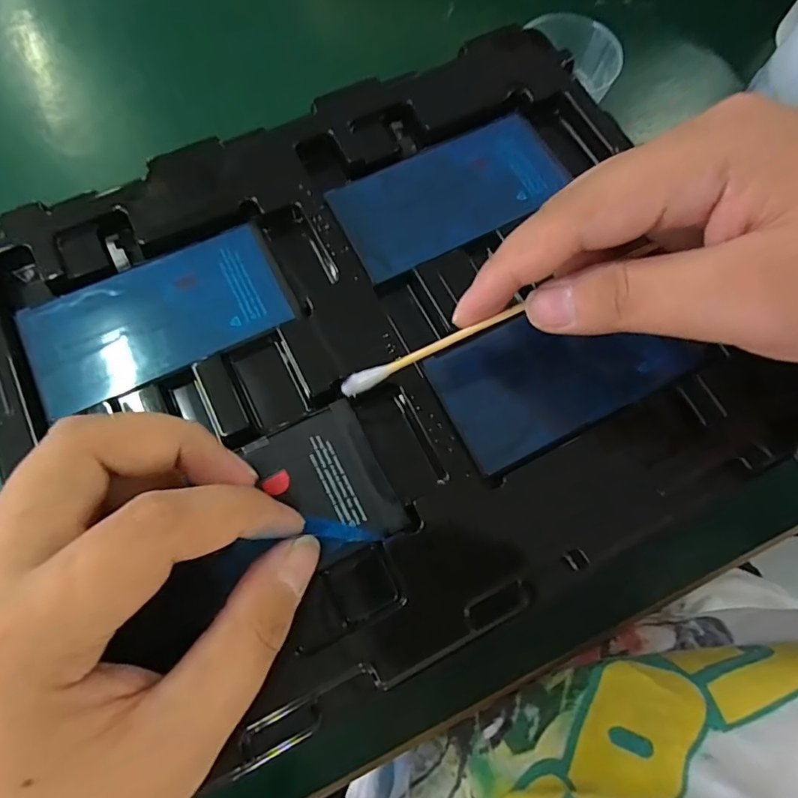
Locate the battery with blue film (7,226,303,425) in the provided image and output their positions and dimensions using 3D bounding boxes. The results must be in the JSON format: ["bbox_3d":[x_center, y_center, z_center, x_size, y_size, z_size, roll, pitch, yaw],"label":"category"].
[{"bbox_3d":[-0.091,-0.031,0.196,0.093,0.004,0.048,-26,75,-9],"label":"battery with blue film"}]

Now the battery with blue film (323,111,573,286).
[{"bbox_3d":[0.022,-0.086,0.214,0.094,0.006,0.047,-28,75,-10],"label":"battery with blue film"}]

